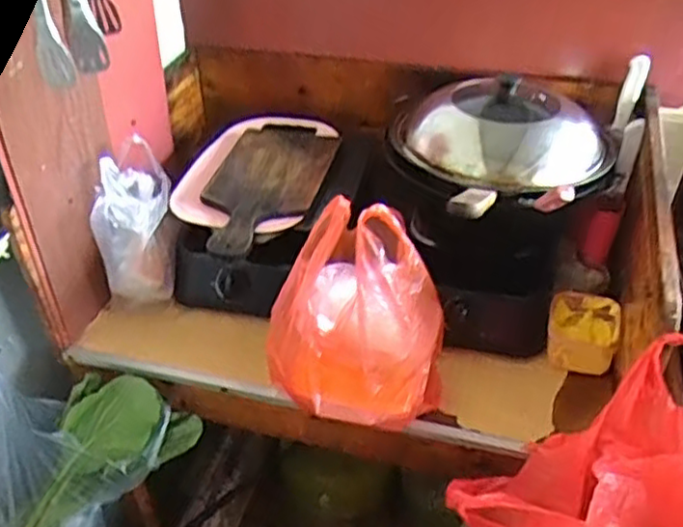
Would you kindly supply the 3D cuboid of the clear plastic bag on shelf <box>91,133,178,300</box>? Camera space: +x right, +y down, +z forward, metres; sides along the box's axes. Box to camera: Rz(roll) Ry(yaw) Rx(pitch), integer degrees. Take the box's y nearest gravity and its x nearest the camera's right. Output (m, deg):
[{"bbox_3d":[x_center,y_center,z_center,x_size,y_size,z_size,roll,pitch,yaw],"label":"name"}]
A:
[{"bbox_3d":[-0.319,-0.075,1.083,0.111,0.198,0.164,-11,40,-9],"label":"clear plastic bag on shelf"}]

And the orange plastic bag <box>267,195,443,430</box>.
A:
[{"bbox_3d":[0.015,0.057,0.902,0.219,0.249,0.184,7,40,13],"label":"orange plastic bag"}]

